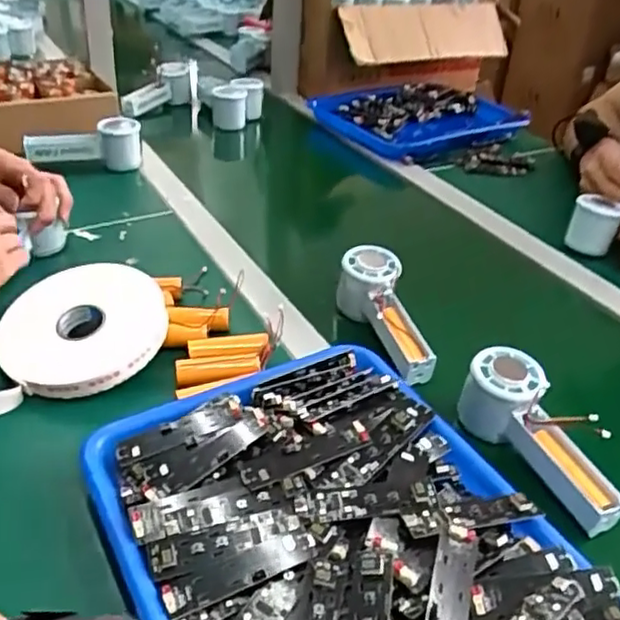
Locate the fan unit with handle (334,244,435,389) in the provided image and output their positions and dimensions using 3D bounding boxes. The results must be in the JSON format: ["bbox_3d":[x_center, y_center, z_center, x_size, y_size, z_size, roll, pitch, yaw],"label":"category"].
[{"bbox_3d":[0.072,0.008,0.625,0.059,0.064,0.161,-9,50,-18],"label":"fan unit with handle"}]

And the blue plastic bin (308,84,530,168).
[{"bbox_3d":[0.195,-0.329,1.139,0.321,0.061,0.269,-21,43,-31],"label":"blue plastic bin"}]

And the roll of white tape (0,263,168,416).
[{"bbox_3d":[-0.224,0.020,0.562,0.193,0.023,0.135,-16,55,-8],"label":"roll of white tape"}]

